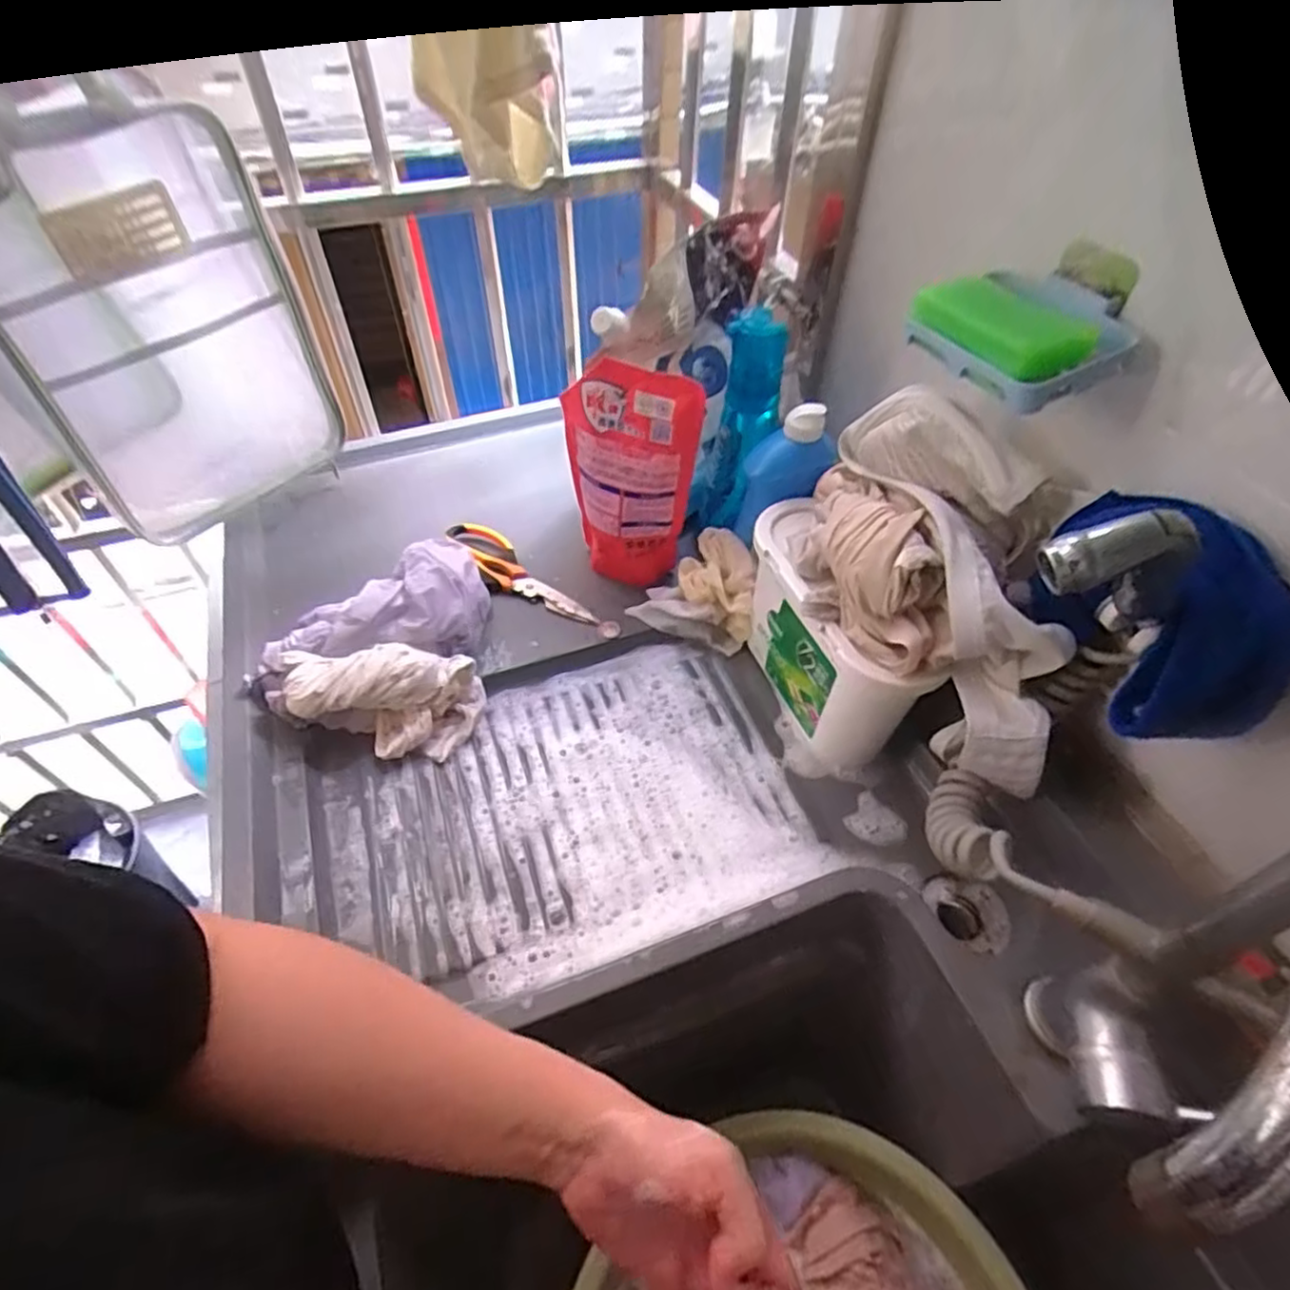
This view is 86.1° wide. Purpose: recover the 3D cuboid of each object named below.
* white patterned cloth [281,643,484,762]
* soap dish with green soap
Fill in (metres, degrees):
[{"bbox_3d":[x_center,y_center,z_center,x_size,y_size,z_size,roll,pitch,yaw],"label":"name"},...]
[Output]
[{"bbox_3d":[-0.222,0.049,0.592,0.147,0.077,0.073,-2,51,-3],"label":"white patterned cloth"},{"bbox_3d":[0.234,-0.197,0.433,0.088,0.038,0.112,-20,54,-17],"label":"soap dish with green soap"}]

